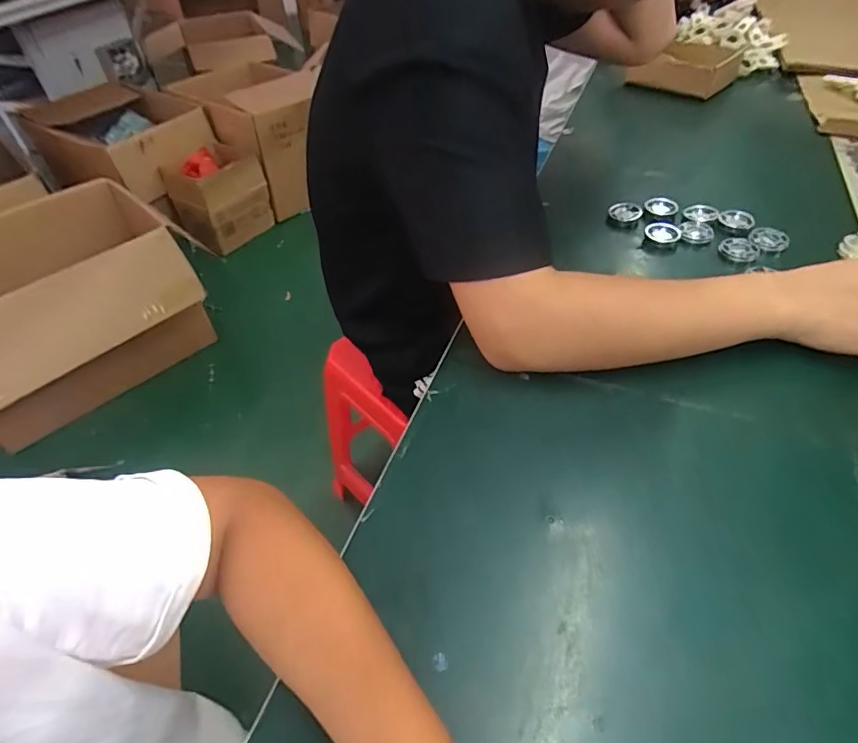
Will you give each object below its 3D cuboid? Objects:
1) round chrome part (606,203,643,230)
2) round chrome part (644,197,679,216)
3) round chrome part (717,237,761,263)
[{"bbox_3d":[0.249,-0.198,0.643,0.040,0.018,0.036,14,50,16],"label":"round chrome part"},{"bbox_3d":[0.300,-0.212,0.650,0.039,0.013,0.033,18,51,19],"label":"round chrome part"},{"bbox_3d":[0.362,-0.143,0.589,0.042,0.012,0.035,23,52,22],"label":"round chrome part"}]

